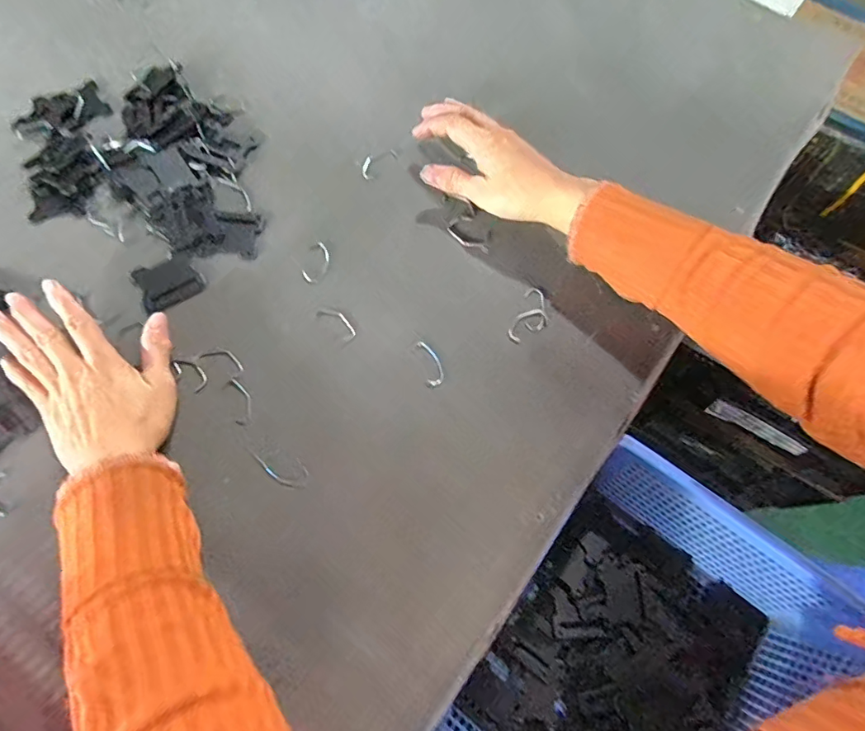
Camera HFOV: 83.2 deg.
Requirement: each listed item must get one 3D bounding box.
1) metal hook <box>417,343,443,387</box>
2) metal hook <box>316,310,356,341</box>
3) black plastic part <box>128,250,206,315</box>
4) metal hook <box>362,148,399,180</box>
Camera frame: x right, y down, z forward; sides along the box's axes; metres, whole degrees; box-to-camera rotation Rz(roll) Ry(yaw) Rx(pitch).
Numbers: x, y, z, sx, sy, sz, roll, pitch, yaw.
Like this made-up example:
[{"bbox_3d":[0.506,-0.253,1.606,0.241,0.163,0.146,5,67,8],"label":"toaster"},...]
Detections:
[{"bbox_3d":[-0.001,-0.001,0.379,0.015,0.004,0.037,-12,70,-5],"label":"metal hook"},{"bbox_3d":[-0.075,-0.035,0.387,0.036,0.004,0.014,42,75,14],"label":"metal hook"},{"bbox_3d":[-0.213,-0.068,0.391,0.047,0.004,0.046,-33,73,-12],"label":"black plastic part"},{"bbox_3d":[-0.049,-0.183,0.438,0.019,0.008,0.038,39,74,13],"label":"metal hook"}]

